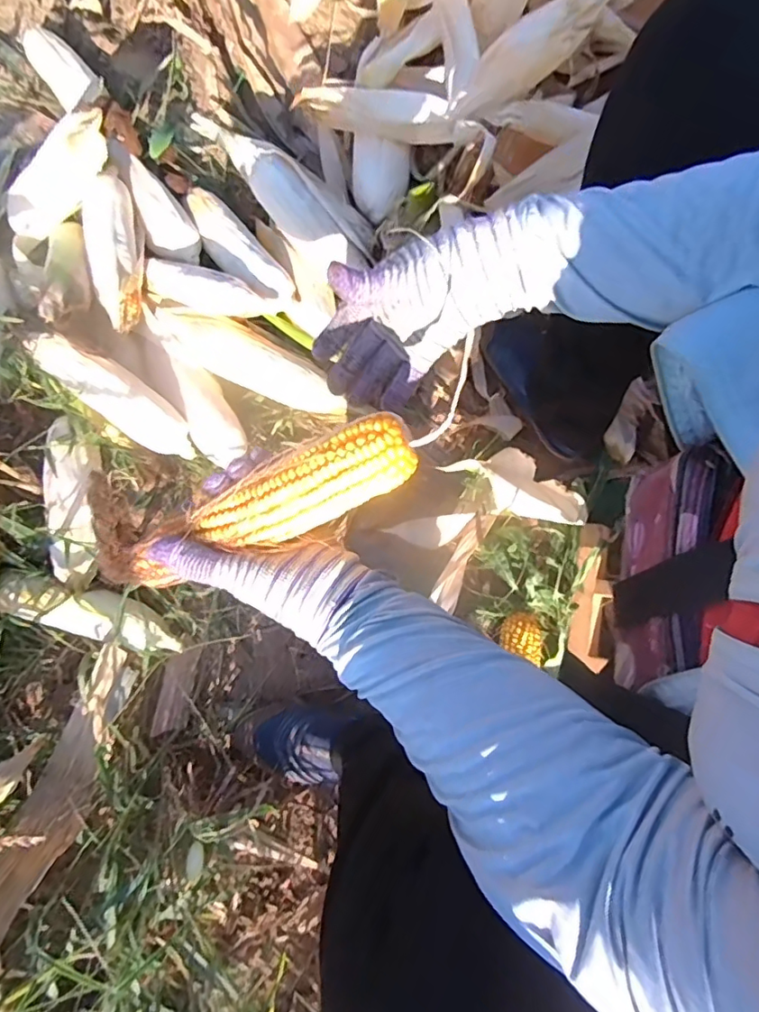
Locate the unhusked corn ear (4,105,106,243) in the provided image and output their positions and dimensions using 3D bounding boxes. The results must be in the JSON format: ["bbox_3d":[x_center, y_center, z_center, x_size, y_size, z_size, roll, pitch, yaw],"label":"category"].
[{"bbox_3d":[-0.401,-0.411,0.698,0.217,0.053,0.051,-27,78,27],"label":"unhusked corn ear"}]

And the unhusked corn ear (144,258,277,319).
[{"bbox_3d":[-0.211,-0.270,0.707,0.174,0.047,0.052,14,80,4],"label":"unhusked corn ear"}]

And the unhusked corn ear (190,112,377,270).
[{"bbox_3d":[-0.127,-0.414,0.706,0.280,0.060,0.077,37,82,7],"label":"unhusked corn ear"}]

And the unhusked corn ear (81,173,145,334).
[{"bbox_3d":[-0.327,-0.318,0.681,0.061,0.048,0.204,-9,79,-1],"label":"unhusked corn ear"}]

